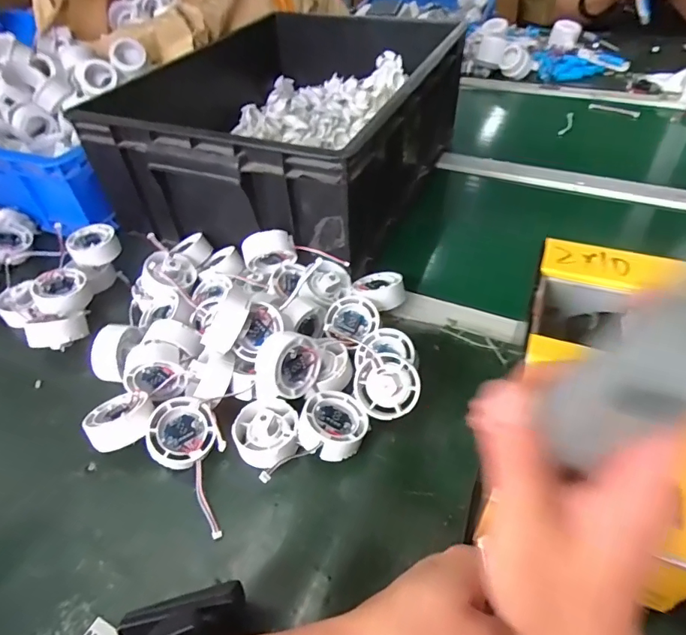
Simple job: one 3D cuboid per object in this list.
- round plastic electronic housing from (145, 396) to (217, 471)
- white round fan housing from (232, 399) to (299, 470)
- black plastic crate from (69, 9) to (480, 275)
[{"bbox_3d":[-0.135,0.097,0.389,0.054,0.028,0.054,12,60,-21],"label":"round plastic electronic housing"},{"bbox_3d":[-0.064,0.099,0.394,0.052,0.031,0.060,-12,46,-7],"label":"white round fan housing"},{"bbox_3d":[-0.071,-0.280,0.665,0.384,0.166,0.472,16,49,19],"label":"black plastic crate"}]

